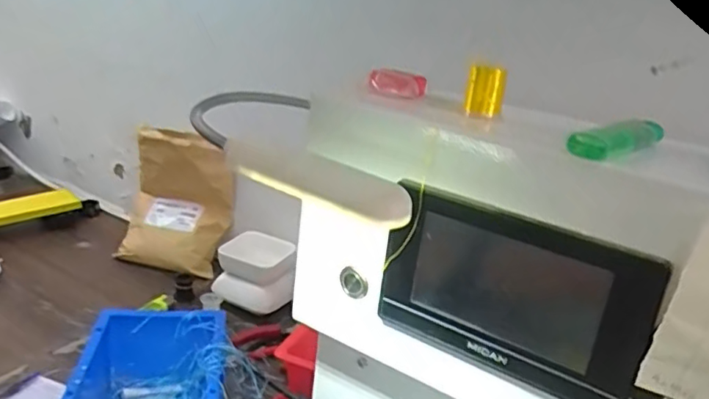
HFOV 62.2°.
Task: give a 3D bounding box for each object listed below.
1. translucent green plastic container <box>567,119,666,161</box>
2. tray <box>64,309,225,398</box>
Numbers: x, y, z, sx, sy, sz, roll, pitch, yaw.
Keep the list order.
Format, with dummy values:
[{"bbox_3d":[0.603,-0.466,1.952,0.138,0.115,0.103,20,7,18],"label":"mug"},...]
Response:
[{"bbox_3d":[0.130,-0.031,0.286,0.019,0.013,0.076,24,28,39],"label":"translucent green plastic container"},{"bbox_3d":[-0.189,0.184,0.534,0.133,0.076,0.183,1,22,-11],"label":"tray"}]

